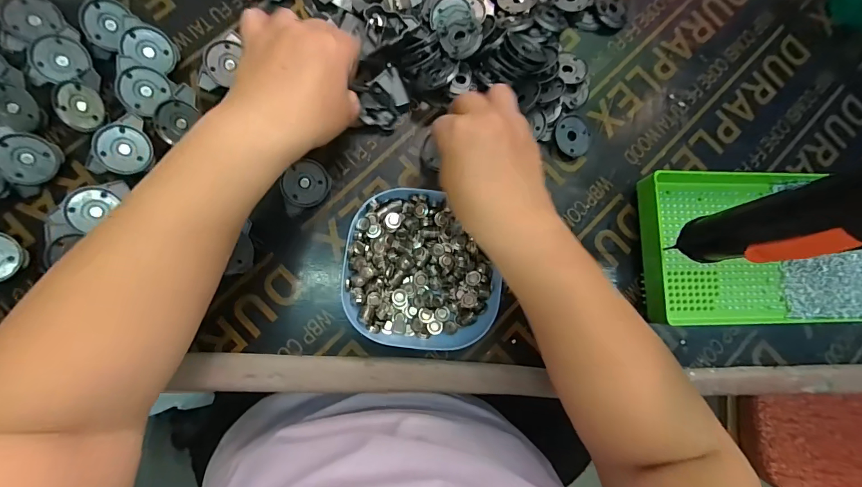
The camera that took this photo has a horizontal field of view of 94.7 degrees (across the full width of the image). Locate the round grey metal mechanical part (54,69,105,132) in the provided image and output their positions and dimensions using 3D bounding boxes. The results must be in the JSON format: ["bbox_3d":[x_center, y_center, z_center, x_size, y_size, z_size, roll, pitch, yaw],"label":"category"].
[{"bbox_3d":[-0.316,-0.128,0.359,0.039,0.015,0.051,-1,105,-8],"label":"round grey metal mechanical part"}]

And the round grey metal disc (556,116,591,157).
[{"bbox_3d":[0.147,-0.110,0.409,0.039,0.010,0.041,1,84,-6],"label":"round grey metal disc"}]

